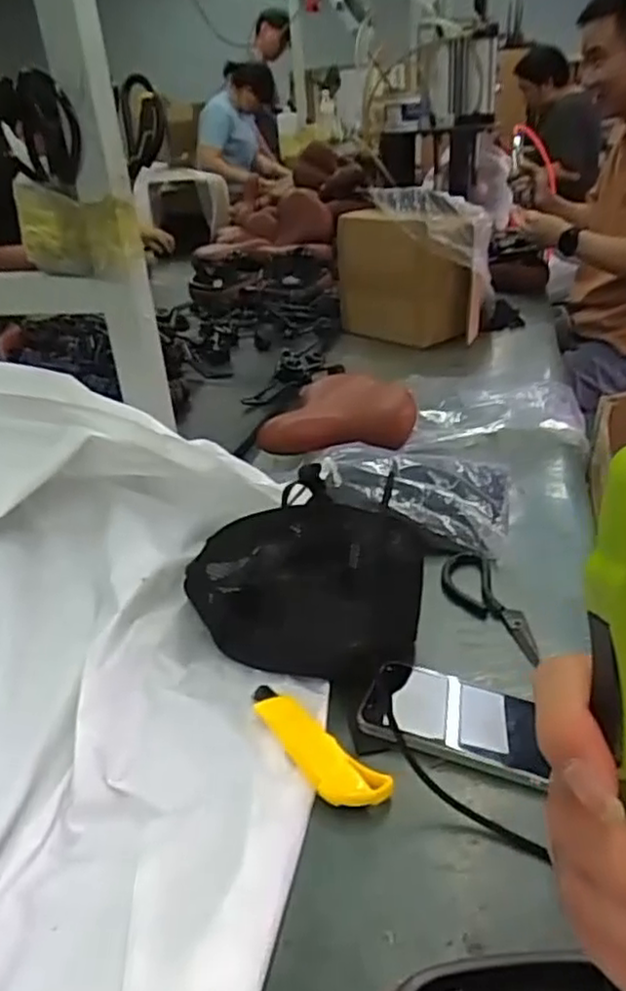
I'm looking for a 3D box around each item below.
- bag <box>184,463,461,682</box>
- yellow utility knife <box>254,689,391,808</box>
[{"bbox_3d":[-0.010,0.080,0.642,0.228,0.099,0.135,3,32,10],"label":"bag"},{"bbox_3d":[-0.005,0.194,0.543,0.041,0.016,0.147,-26,38,-32],"label":"yellow utility knife"}]

